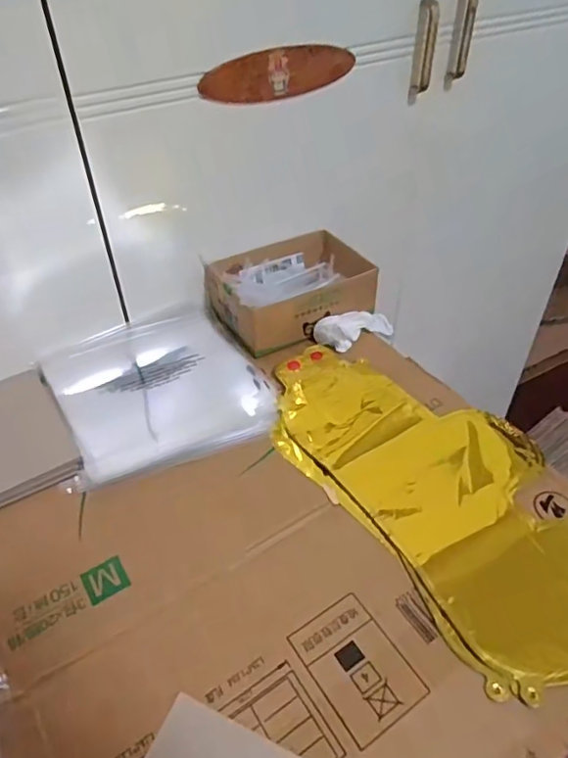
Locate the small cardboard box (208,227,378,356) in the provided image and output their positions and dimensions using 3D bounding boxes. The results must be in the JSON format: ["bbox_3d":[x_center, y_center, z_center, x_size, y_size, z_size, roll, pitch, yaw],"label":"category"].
[{"bbox_3d":[0.012,-0.116,0.711,0.196,0.062,0.141,-22,47,-21],"label":"small cardboard box"}]

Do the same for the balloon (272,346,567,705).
[{"bbox_3d":[0.151,0.099,0.521,0.205,0.011,0.431,-28,50,-26],"label":"balloon"}]

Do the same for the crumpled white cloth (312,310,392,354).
[{"bbox_3d":[0.090,-0.065,0.692,0.112,0.042,0.043,-25,48,-23],"label":"crumpled white cloth"}]

